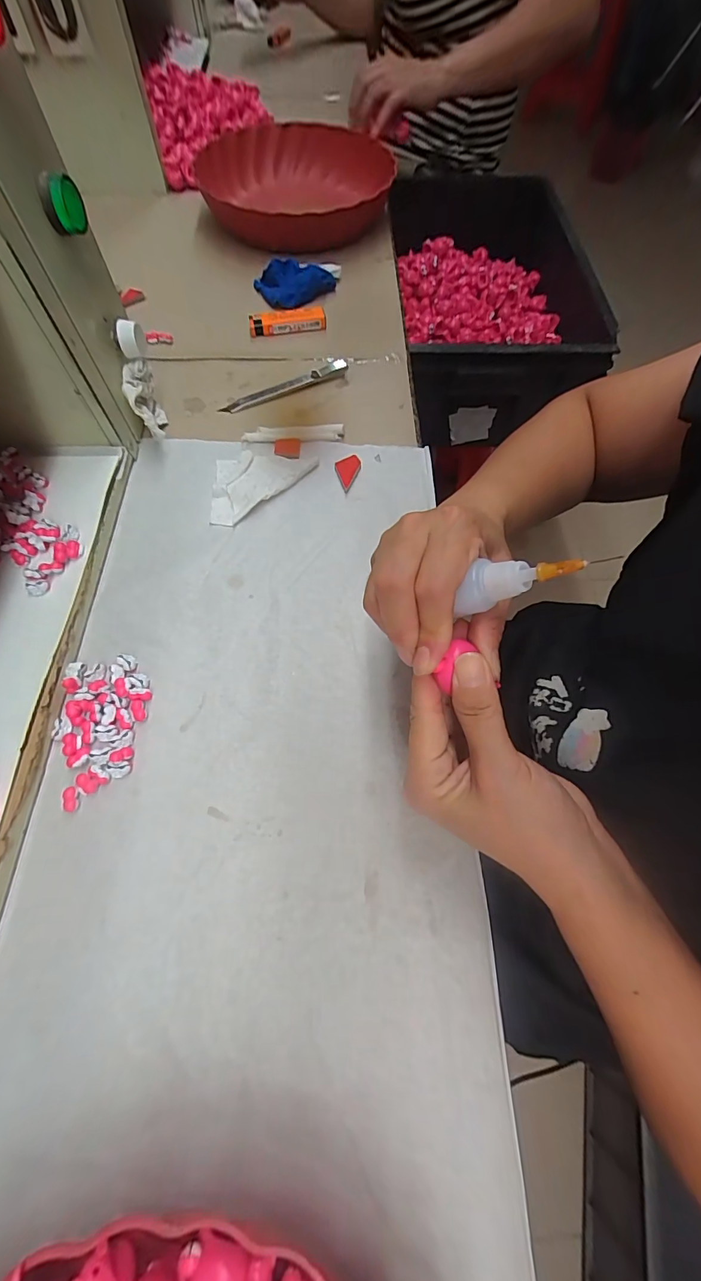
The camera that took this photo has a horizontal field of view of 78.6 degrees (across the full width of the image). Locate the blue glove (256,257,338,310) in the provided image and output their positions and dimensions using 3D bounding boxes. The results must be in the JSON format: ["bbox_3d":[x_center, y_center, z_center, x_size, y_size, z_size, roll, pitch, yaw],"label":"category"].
[{"bbox_3d":[-0.061,-0.405,0.478,0.082,0.020,0.067,-36,71,-16],"label":"blue glove"}]

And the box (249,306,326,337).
[{"bbox_3d":[-0.066,-0.337,0.451,0.078,0.015,0.019,-13,66,-6],"label":"box"}]

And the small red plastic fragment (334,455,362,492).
[{"bbox_3d":[0.001,-0.147,0.372,0.024,0.004,0.032,-18,67,-9],"label":"small red plastic fragment"}]

